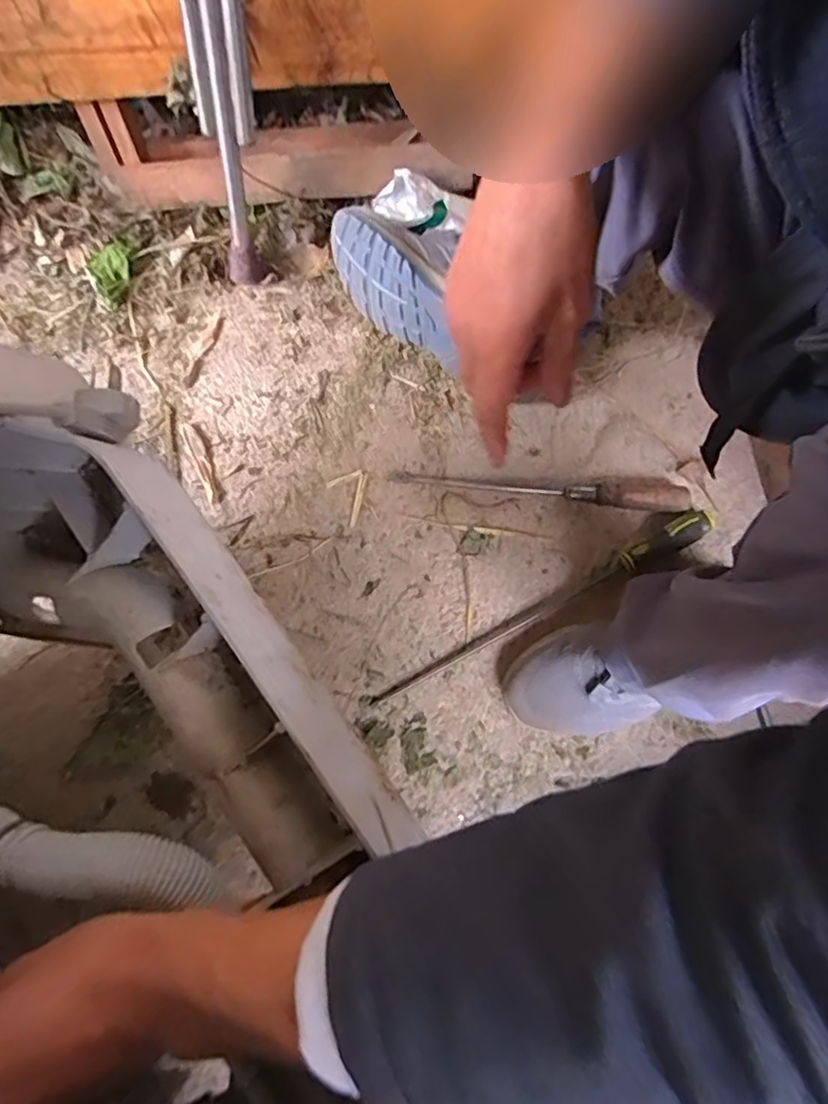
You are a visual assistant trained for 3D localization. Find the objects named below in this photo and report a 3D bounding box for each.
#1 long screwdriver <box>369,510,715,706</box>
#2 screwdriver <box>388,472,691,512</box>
[{"bbox_3d":[0.132,0.057,0.631,0.387,0.035,0.028,-28,78,-7],"label":"long screwdriver"},{"bbox_3d":[0.132,-0.075,0.661,0.308,0.028,0.032,7,77,1],"label":"screwdriver"}]

